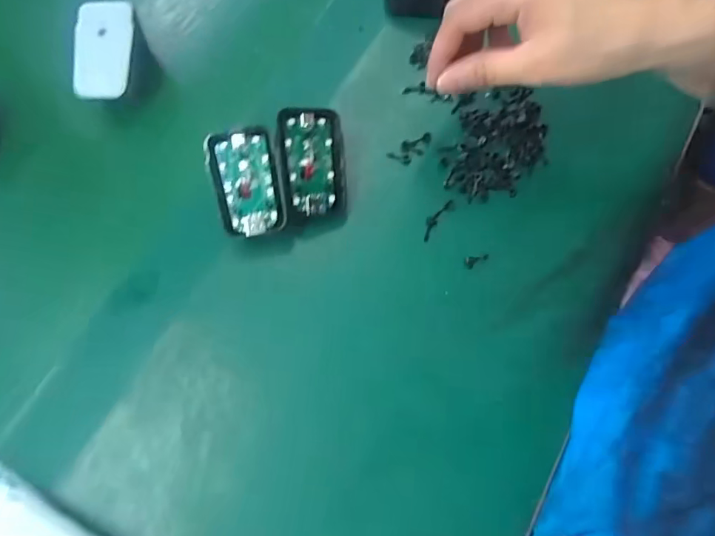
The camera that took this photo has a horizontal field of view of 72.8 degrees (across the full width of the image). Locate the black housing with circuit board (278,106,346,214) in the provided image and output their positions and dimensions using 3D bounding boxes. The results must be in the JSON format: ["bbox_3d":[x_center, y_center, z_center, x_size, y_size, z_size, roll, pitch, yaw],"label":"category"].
[{"bbox_3d":[-0.029,-0.070,0.323,0.047,0.009,0.069,-10,97,-28],"label":"black housing with circuit board"}]

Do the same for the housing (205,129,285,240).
[{"bbox_3d":[-0.072,-0.055,0.315,0.043,0.009,0.068,-13,88,-2],"label":"housing"}]

